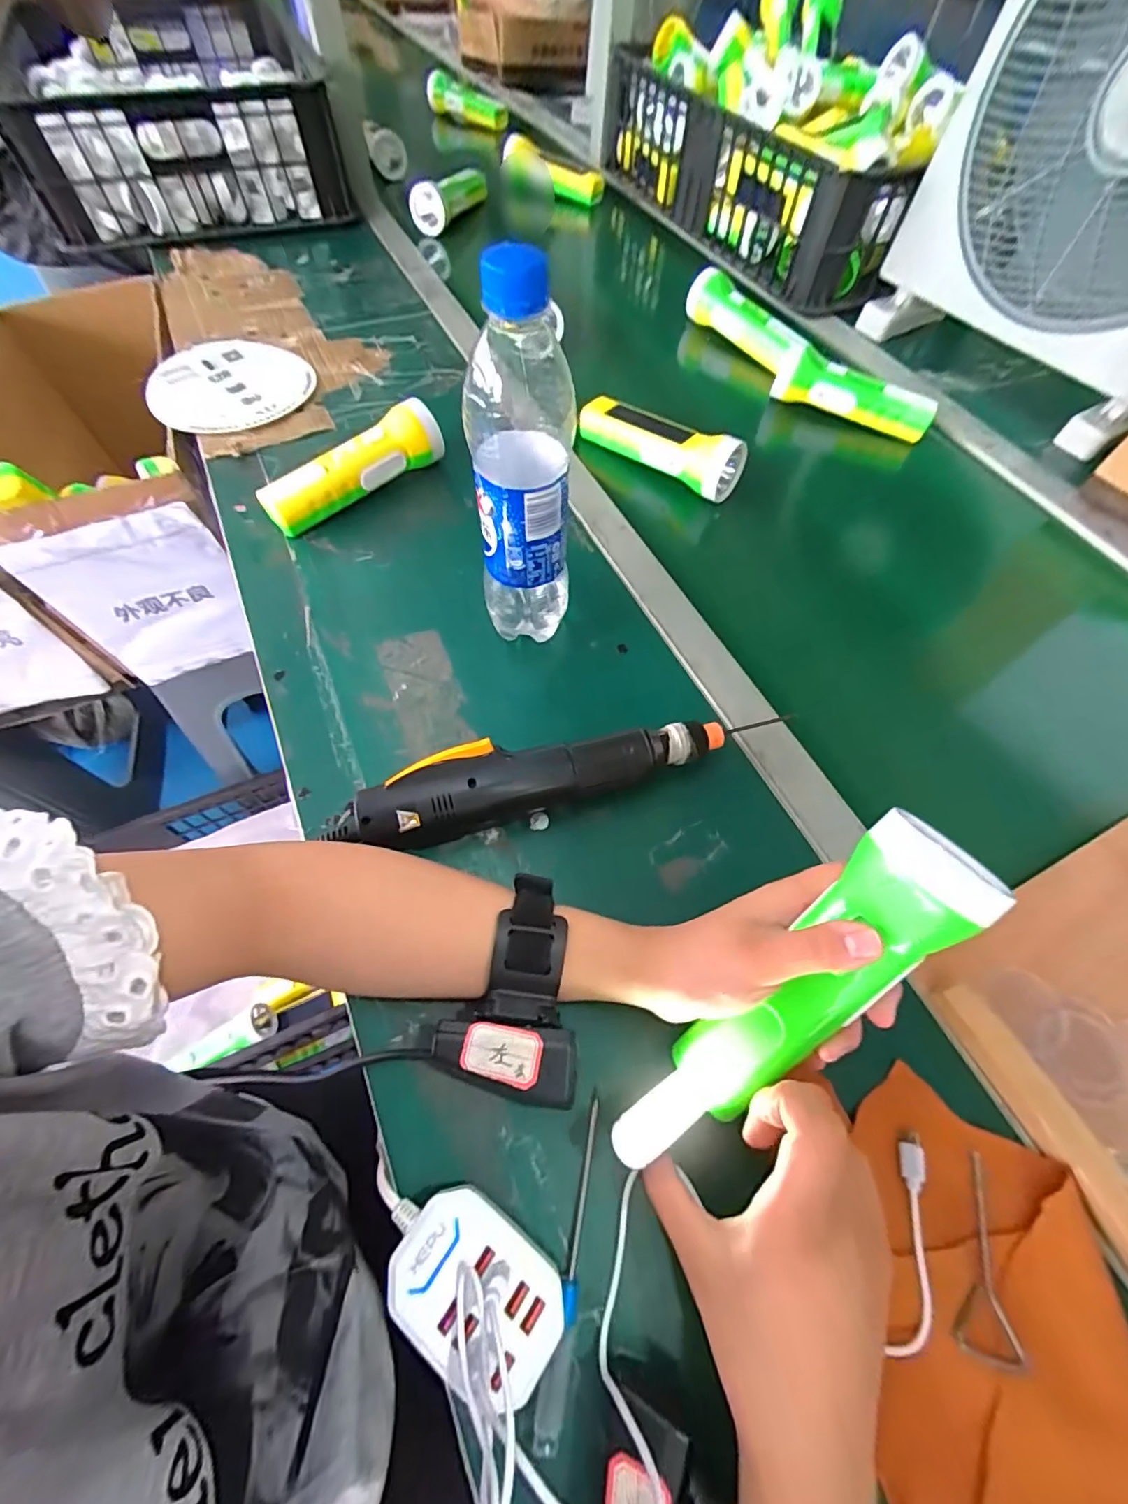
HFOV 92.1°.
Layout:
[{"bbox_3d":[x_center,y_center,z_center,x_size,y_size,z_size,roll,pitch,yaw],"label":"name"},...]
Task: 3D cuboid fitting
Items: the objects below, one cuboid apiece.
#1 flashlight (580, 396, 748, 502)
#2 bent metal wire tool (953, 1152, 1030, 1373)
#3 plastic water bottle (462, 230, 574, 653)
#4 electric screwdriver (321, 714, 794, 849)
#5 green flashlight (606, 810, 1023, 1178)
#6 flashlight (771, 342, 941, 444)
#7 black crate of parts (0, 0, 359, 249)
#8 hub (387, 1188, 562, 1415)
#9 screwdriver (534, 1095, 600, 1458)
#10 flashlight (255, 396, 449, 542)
[{"bbox_3d":[0.091,-0.308,0.537,0.174,0.048,0.050,31,64,15],"label":"flashlight"},{"bbox_3d":[0.203,0.238,0.255,0.029,0.005,0.076,25,62,12],"label":"bent metal wire tool"},{"bbox_3d":[-0.027,-0.166,0.347,0.060,0.238,0.056,0,60,-2],"label":"plastic water bottle"},{"bbox_3d":[0.004,0.011,0.360,0.302,0.043,0.048,-15,62,-10],"label":"electric screwdriver"},{"bbox_3d":[0.098,0.110,0.239,0.048,0.046,0.190,45,105,21],"label":"green flashlight"},{"bbox_3d":[0.318,-0.394,0.596,0.171,0.049,0.049,25,62,12],"label":"flashlight"},{"bbox_3d":[-0.568,-0.986,0.830,0.362,0.128,0.627,-15,62,-11],"label":"black crate of parts"},{"bbox_3d":[-0.038,0.236,0.241,0.074,0.029,0.052,33,64,16],"label":"hub"},{"bbox_3d":[0.006,0.235,0.254,0.011,0.009,0.122,13,60,5],"label":"screwdriver"},{"bbox_3d":[-0.191,-0.257,0.488,0.164,0.055,0.044,-36,67,-20],"label":"flashlight"}]

